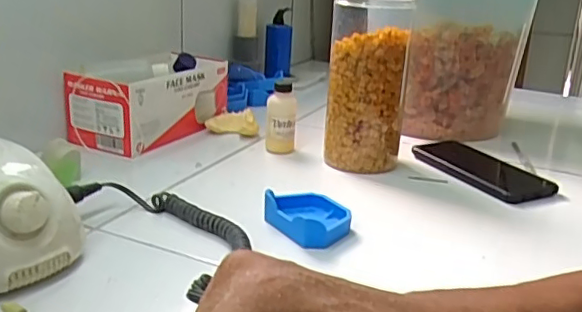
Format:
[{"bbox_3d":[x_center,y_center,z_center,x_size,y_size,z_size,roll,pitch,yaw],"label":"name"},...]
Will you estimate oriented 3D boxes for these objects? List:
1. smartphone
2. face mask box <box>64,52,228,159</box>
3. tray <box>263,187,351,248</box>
[{"bbox_3d":[0.224,0.015,0.675,0.088,0.016,0.166,-8,22,-28],"label":"smartphone"},{"bbox_3d":[-0.180,-0.078,0.751,0.112,0.091,0.204,12,21,26],"label":"face mask box"},{"bbox_3d":[0.015,0.056,0.515,0.062,0.031,0.079,-11,25,-35],"label":"tray"}]

